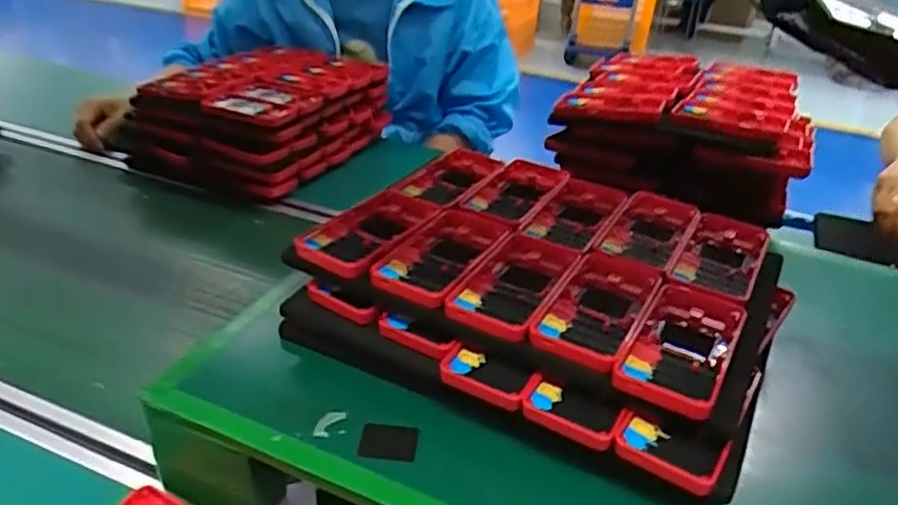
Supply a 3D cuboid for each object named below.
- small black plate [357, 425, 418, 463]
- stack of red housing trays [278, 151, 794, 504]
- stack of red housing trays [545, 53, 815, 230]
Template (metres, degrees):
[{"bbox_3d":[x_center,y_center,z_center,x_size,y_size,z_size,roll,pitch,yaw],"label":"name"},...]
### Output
[{"bbox_3d":[-0.041,0.128,0.466,0.039,0.005,0.031,7,31,3],"label":"small black plate"},{"bbox_3d":[0.080,0.027,0.571,0.343,0.076,0.293,21,34,24],"label":"stack of red housing trays"},{"bbox_3d":[0.330,-0.200,0.979,0.308,0.092,0.392,14,32,14],"label":"stack of red housing trays"}]

